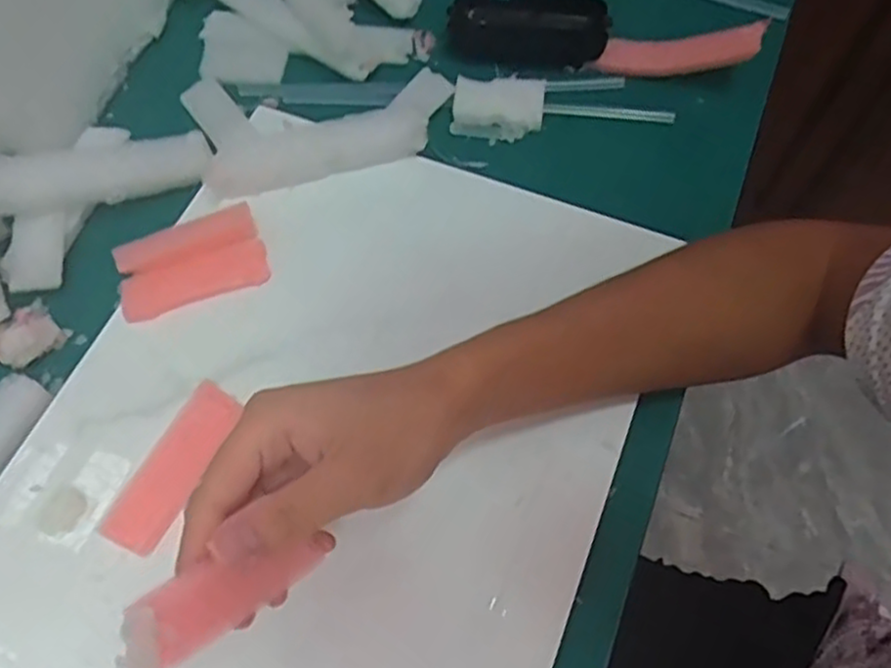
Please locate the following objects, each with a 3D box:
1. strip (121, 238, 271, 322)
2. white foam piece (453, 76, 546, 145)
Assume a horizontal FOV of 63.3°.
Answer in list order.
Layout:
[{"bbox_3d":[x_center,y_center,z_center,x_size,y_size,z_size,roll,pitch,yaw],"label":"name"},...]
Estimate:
[{"bbox_3d":[-0.147,-0.031,0.425,0.085,0.009,0.028,-21,67,-11],"label":"strip"},{"bbox_3d":[0.035,-0.152,0.481,0.059,0.018,0.034,5,64,1],"label":"white foam piece"}]

